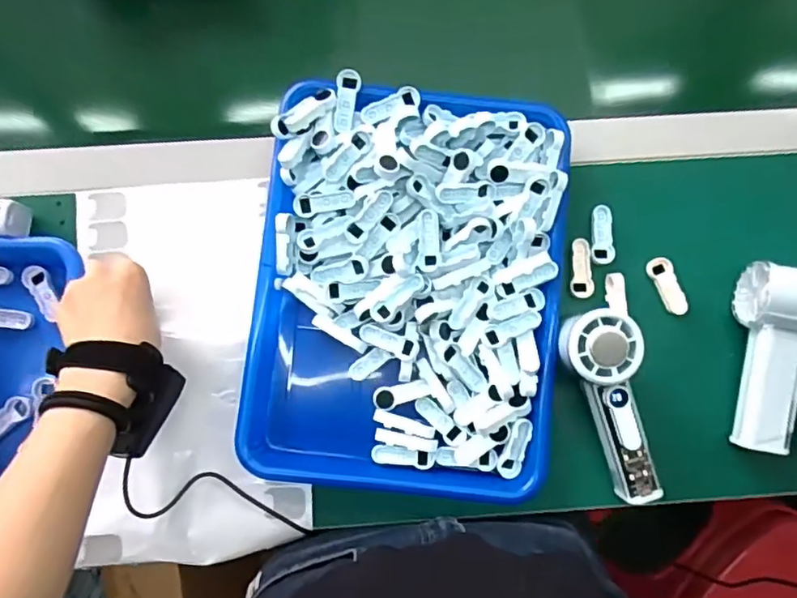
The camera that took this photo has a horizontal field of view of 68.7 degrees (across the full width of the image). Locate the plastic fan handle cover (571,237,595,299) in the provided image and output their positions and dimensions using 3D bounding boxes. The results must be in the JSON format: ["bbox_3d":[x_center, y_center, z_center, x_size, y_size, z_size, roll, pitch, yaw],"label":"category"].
[{"bbox_3d":[0.159,-0.027,0.504,0.019,0.004,0.051,1,83,0],"label":"plastic fan handle cover"}]

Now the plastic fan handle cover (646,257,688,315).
[{"bbox_3d":[0.233,-0.011,0.503,0.019,0.009,0.052,-19,83,-2],"label":"plastic fan handle cover"}]

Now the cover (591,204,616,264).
[{"bbox_3d":[0.180,-0.056,0.507,0.020,0.004,0.050,6,83,1],"label":"cover"}]

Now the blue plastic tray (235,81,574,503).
[{"bbox_3d":[0.009,-0.009,0.486,0.243,0.047,0.325,6,83,1],"label":"blue plastic tray"}]

